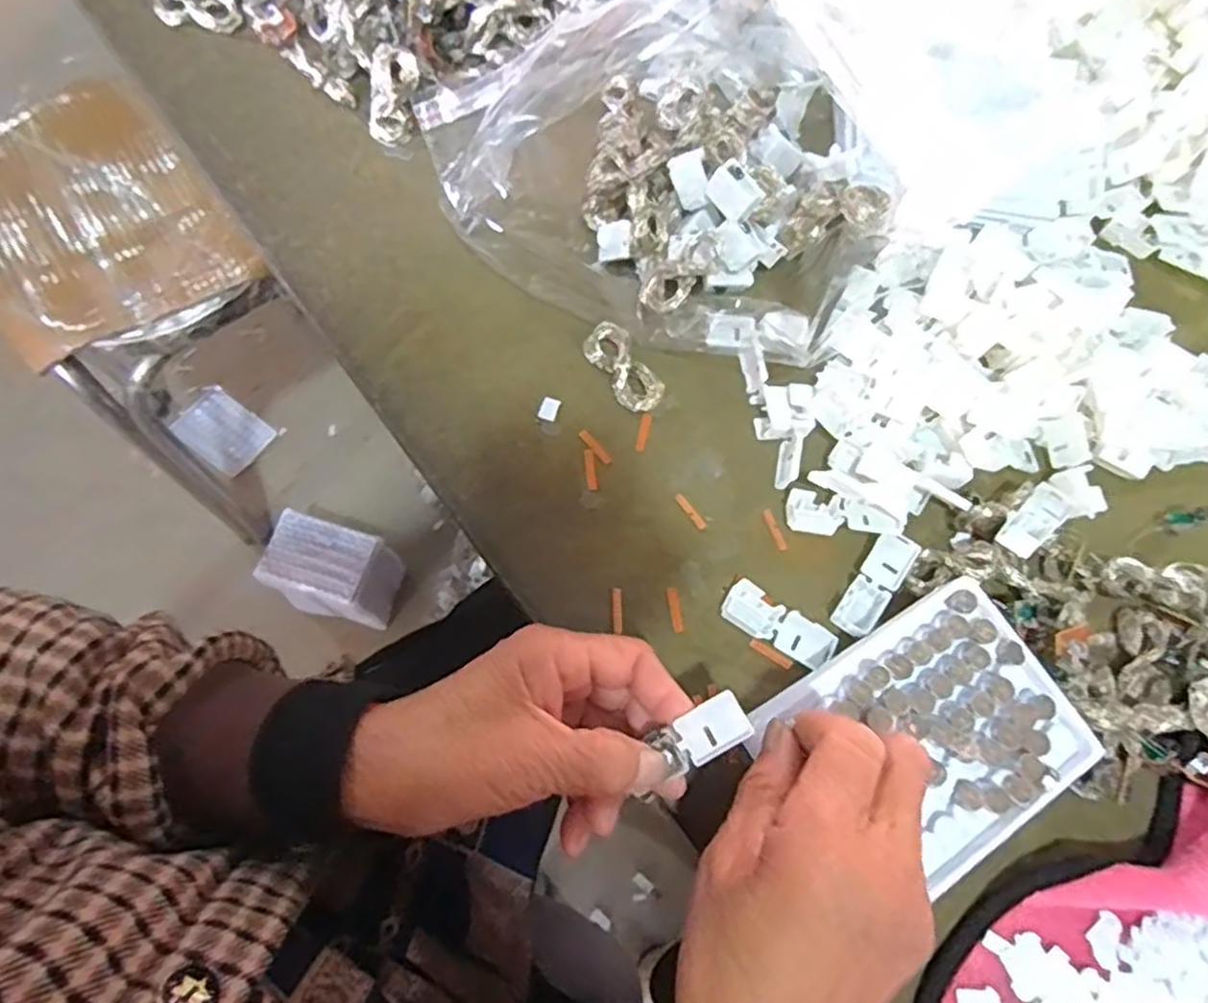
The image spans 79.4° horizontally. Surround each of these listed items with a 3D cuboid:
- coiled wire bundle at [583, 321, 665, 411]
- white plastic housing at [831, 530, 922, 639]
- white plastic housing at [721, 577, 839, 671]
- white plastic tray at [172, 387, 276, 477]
[{"bbox_3d":[0.010,-0.070,0.382,0.022,0.015,0.049,-32,77,-15],"label":"coiled wire bundle"},{"bbox_3d":[0.134,0.041,0.357,0.020,0.007,0.055,35,71,7],"label":"white plastic housing"},{"bbox_3d":[0.083,0.060,0.348,0.055,0.006,0.021,32,71,6],"label":"white plastic housing"},{"bbox_3d":[-0.568,-0.104,1.092,0.123,0.013,0.093,37,71,8],"label":"white plastic tray"}]

